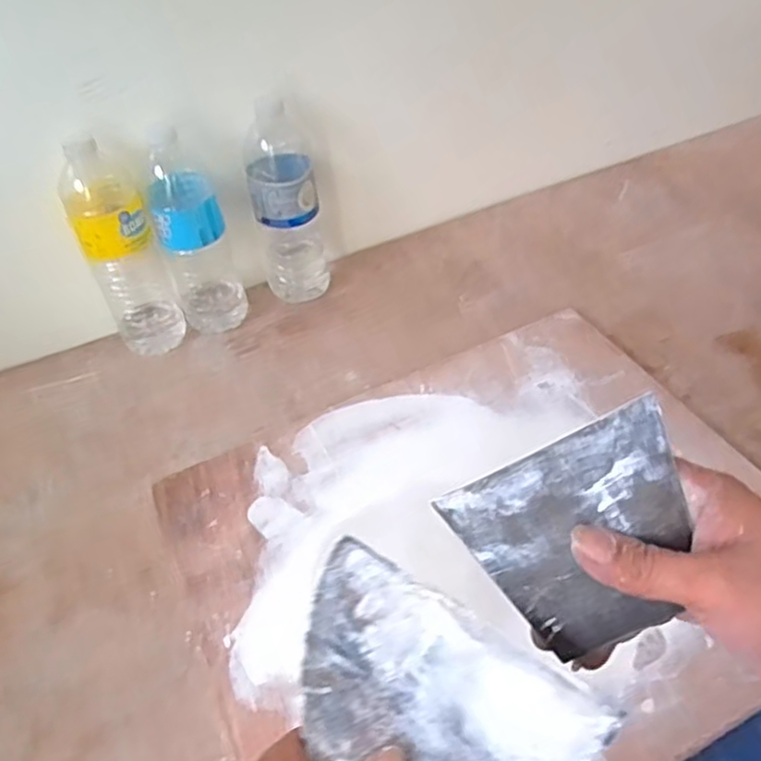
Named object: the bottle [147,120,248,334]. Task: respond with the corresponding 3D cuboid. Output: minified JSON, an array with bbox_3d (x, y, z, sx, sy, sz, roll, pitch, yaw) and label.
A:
[{"bbox_3d":[-0.211,-0.164,0.802,0.076,0.240,0.079,-17,46,-10],"label":"bottle"}]

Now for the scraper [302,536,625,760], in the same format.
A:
[{"bbox_3d":[0.019,0.144,0.298,0.135,0.004,0.092,34,78,2],"label":"scraper"}]

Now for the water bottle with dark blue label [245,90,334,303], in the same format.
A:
[{"bbox_3d":[-0.111,-0.201,0.834,0.080,0.233,0.061,-10,45,-3],"label":"water bottle with dark blue label"}]

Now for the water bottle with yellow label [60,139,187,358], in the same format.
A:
[{"bbox_3d":[-0.286,-0.143,0.782,0.076,0.246,0.085,-21,47,-14],"label":"water bottle with yellow label"}]

